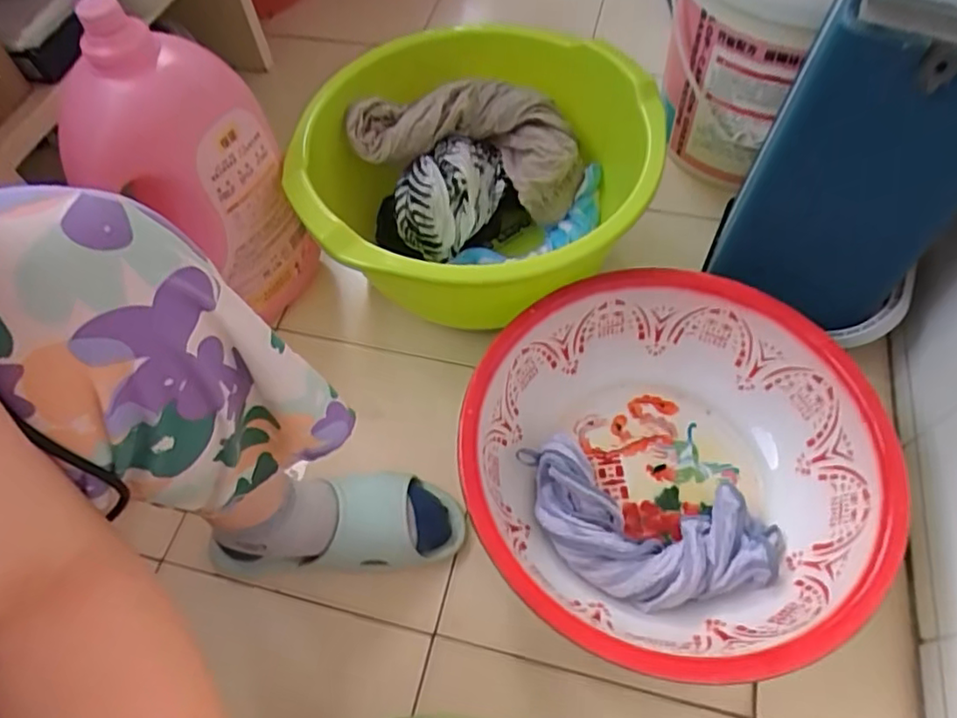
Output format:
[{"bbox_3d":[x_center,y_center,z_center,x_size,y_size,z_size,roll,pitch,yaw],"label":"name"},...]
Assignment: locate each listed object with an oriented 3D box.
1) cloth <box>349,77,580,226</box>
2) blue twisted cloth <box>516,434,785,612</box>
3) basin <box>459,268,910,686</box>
[{"bbox_3d":[-0.012,-0.267,0.775,0.279,0.107,0.116,8,60,9],"label":"cloth"},{"bbox_3d":[0.161,0.164,0.600,0.253,0.066,0.134,11,60,11],"label":"blue twisted cloth"},{"bbox_3d":[0.180,0.104,0.607,0.368,0.127,0.362,-2,59,3],"label":"basin"}]

